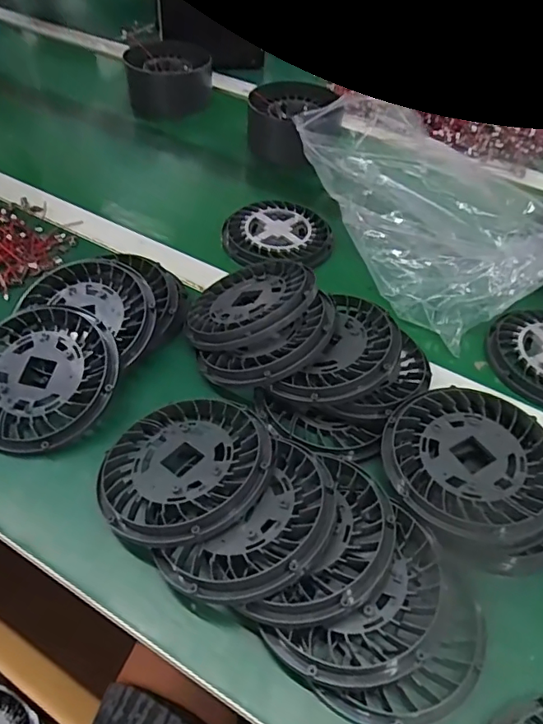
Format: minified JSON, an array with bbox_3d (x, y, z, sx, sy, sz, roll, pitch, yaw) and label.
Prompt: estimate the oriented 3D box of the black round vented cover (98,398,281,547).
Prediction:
[{"bbox_3d":[-0.065,0.078,0.400,0.127,0.014,0.124,-9,41,8],"label":"black round vented cover"}]

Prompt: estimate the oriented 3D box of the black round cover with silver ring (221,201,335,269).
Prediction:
[{"bbox_3d":[0.007,-0.152,0.643,0.124,0.020,0.126,2,48,-2],"label":"black round cover with silver ring"}]

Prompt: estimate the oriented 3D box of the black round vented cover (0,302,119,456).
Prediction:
[{"bbox_3d":[-0.196,0.013,0.454,0.128,0.023,0.128,-3,63,6],"label":"black round vented cover"}]

